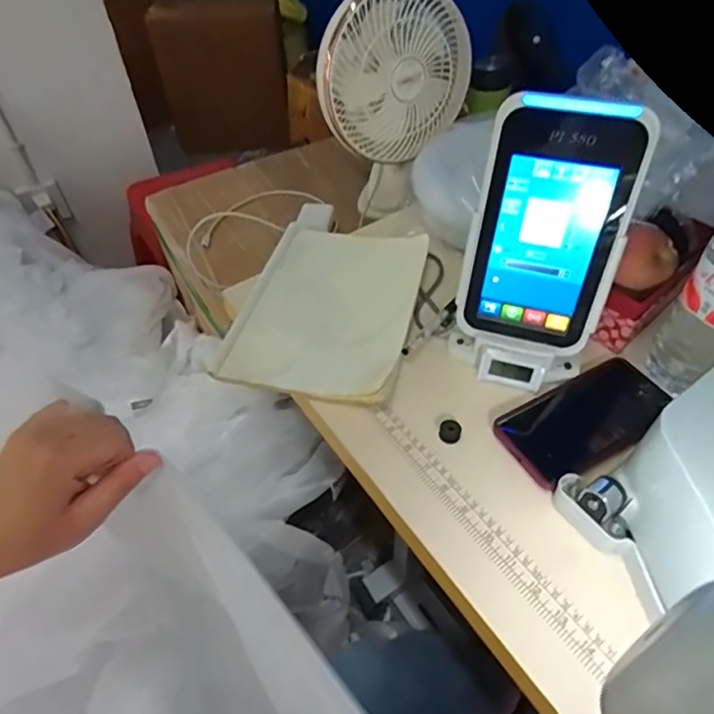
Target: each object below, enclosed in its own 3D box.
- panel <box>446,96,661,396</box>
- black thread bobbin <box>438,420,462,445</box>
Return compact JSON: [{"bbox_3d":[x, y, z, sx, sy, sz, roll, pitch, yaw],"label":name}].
[{"bbox_3d":[0.164,-0.093,0.466,0.127,0.250,0.038,14,33,14],"label":"panel"},{"bbox_3d":[0.088,0.070,0.487,0.019,0.013,0.019,12,50,12],"label":"black thread bobbin"}]

